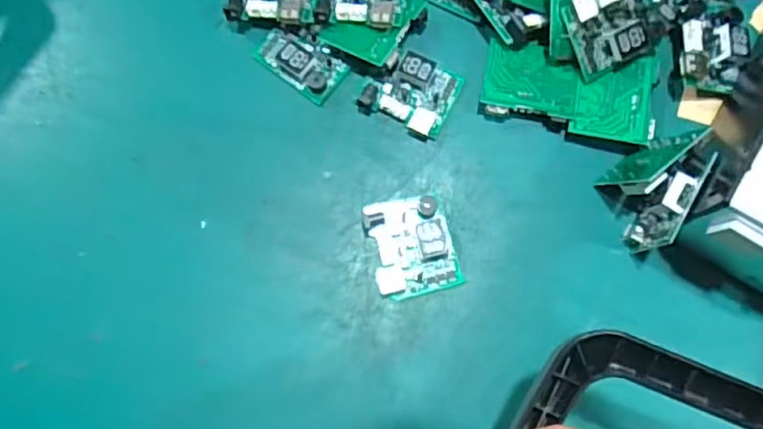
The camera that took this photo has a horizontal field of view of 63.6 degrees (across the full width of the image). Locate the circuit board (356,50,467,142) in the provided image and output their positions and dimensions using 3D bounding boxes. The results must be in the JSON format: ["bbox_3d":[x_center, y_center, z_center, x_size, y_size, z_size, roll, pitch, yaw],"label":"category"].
[{"bbox_3d":[0.018,-0.075,0.373,0.052,0.013,0.046,26,78,6],"label":"circuit board"}]

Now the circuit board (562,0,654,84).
[{"bbox_3d":[0.134,-0.109,0.356,0.049,0.008,0.047,-23,104,0],"label":"circuit board"}]

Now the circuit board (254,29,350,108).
[{"bbox_3d":[-0.050,-0.095,0.380,0.054,0.016,0.029,36,80,8],"label":"circuit board"}]

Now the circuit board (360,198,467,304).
[{"bbox_3d":[0.018,0.018,0.355,0.047,0.011,0.056,-15,77,-3],"label":"circuit board"}]

